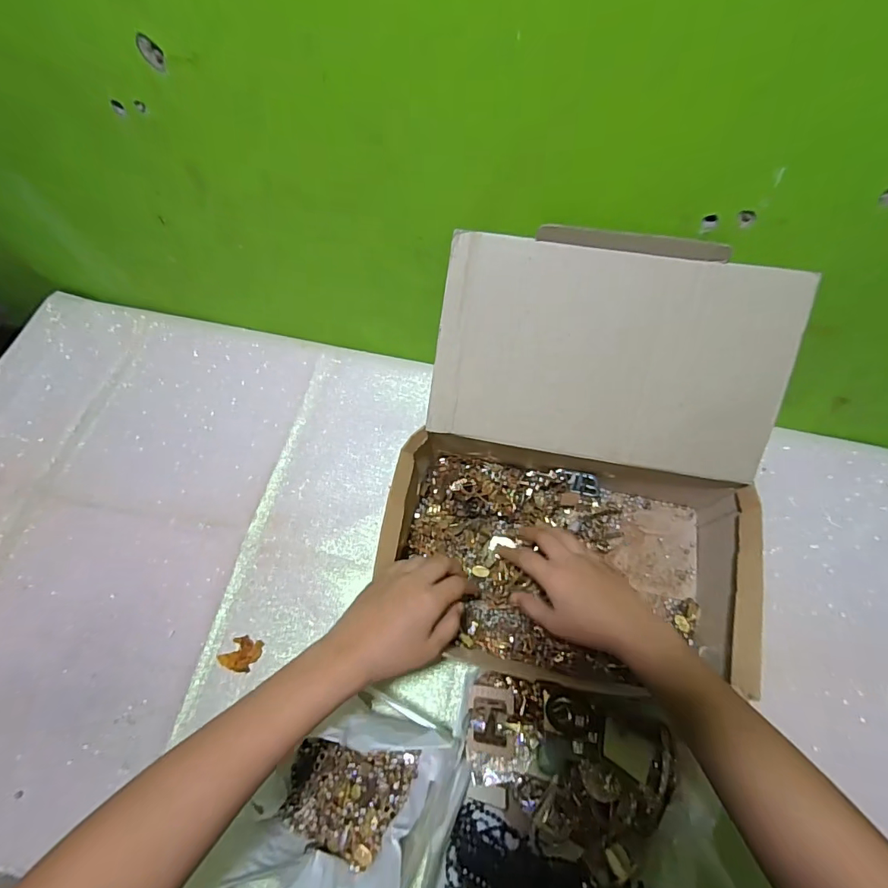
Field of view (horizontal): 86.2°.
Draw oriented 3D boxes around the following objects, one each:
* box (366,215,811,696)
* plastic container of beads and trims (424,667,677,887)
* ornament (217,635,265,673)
[{"bbox_3d":[0.126,0.027,0.450,0.325,0.223,0.339,10,66,6],"label":"box"},{"bbox_3d":[0.090,0.312,0.401,0.182,0.074,0.196,13,64,6],"label":"plastic container of beads and trims"},{"bbox_3d":[-0.211,0.218,0.495,0.034,0.005,0.036,28,67,13],"label":"ornament"}]

